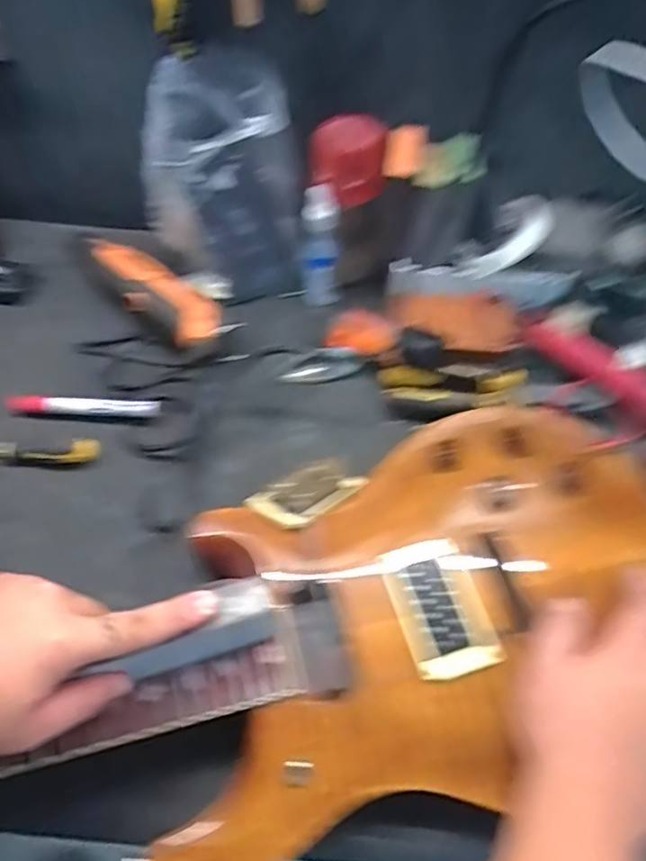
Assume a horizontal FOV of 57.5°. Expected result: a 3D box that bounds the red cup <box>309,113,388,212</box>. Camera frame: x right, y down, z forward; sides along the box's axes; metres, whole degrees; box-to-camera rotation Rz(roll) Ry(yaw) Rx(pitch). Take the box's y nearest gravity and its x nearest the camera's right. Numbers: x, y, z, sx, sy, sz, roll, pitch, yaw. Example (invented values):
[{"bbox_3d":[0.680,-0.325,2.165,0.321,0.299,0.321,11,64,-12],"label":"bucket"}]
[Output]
[{"bbox_3d":[0.023,-0.259,0.567,0.070,0.055,0.061,3,58,1],"label":"red cup"}]

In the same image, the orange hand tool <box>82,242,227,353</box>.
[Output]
[{"bbox_3d":[-0.176,-0.153,0.620,0.068,0.034,0.196,-39,66,-22],"label":"orange hand tool"}]

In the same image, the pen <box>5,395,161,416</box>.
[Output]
[{"bbox_3d":[-0.229,-0.023,0.566,0.144,0.017,0.015,1,58,0],"label":"pen"}]

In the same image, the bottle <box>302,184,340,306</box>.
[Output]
[{"bbox_3d":[-0.002,-0.191,0.613,0.036,0.147,0.028,1,58,0],"label":"bottle"}]

